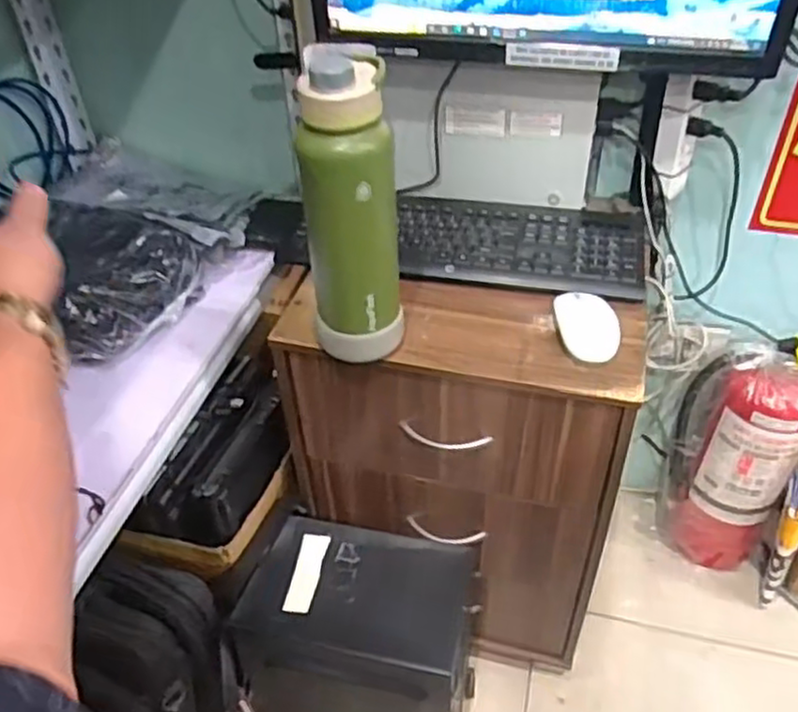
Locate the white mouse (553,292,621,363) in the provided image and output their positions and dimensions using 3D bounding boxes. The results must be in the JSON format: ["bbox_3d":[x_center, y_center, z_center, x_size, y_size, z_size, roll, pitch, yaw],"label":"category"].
[{"bbox_3d":[0.203,-0.035,0.765,0.057,0.024,0.092,-3,42,-1],"label":"white mouse"}]

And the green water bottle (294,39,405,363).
[{"bbox_3d":[-0.045,-0.127,0.675,0.084,0.287,0.069,5,43,8],"label":"green water bottle"}]

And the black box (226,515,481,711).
[{"bbox_3d":[-0.050,0.403,0.994,0.301,0.343,0.204,8,43,11],"label":"black box"}]

